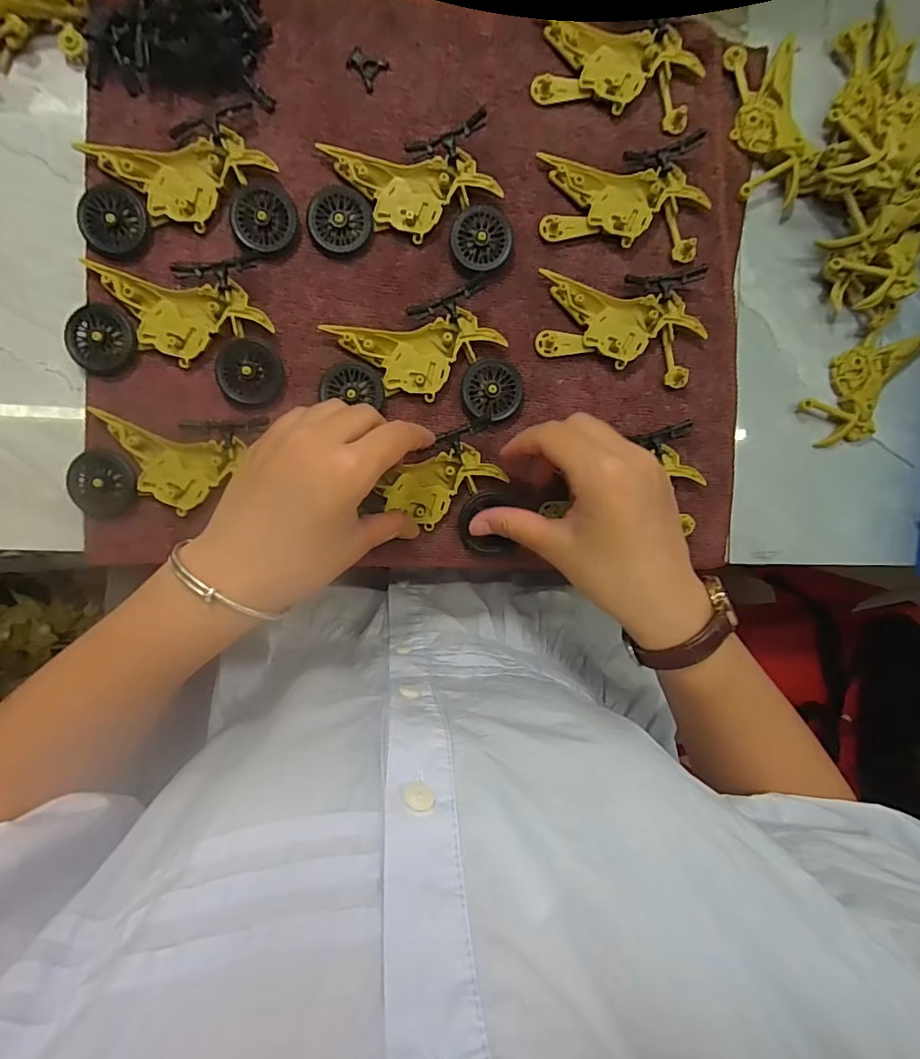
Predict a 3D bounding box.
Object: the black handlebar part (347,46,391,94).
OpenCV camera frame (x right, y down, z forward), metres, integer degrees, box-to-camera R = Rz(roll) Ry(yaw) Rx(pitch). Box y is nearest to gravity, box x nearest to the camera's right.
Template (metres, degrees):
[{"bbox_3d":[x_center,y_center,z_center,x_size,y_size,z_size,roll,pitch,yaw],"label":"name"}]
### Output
[{"bbox_3d":[-0.054,-0.272,0.299,0.021,0.004,0.020,40,89,-5],"label":"black handlebar part"}]

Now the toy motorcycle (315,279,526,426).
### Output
[{"bbox_3d":[-0.023,-0.104,0.306,0.115,0.012,0.072,-3,93,-4],"label":"toy motorcycle"}]

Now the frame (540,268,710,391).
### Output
[{"bbox_3d":[0.099,-0.122,0.314,0.098,0.011,0.067,-4,93,-4],"label":"frame"}]

